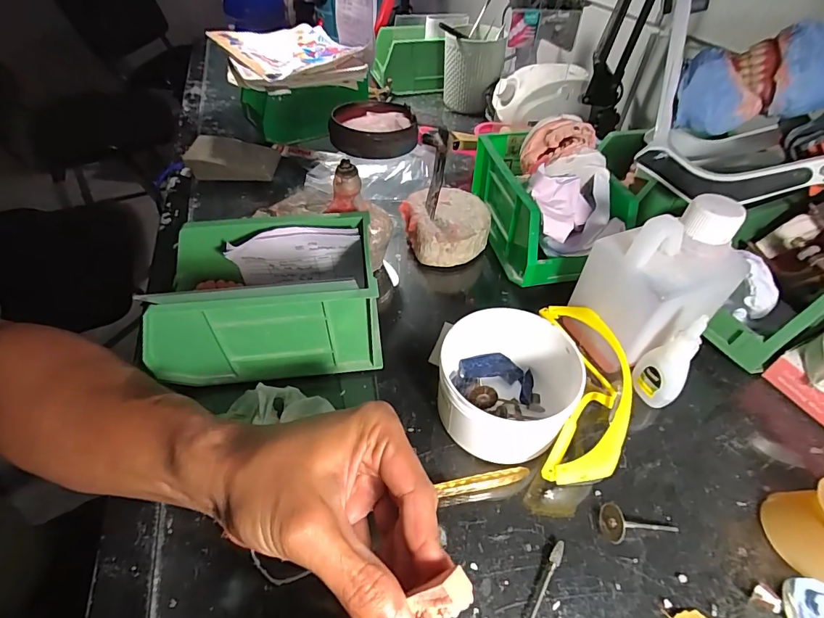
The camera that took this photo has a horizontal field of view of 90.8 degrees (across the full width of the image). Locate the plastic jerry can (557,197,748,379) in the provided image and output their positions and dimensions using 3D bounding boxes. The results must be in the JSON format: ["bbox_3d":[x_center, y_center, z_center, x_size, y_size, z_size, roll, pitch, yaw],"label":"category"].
[{"bbox_3d":[0.180,-0.016,0.308,0.078,0.126,0.076,-23,52,-20],"label":"plastic jerry can"}]

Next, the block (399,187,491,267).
[{"bbox_3d":[0.036,-0.090,0.433,0.084,0.036,0.089,-9,48,-9],"label":"block"}]

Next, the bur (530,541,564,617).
[{"bbox_3d":[0.075,0.157,0.231,0.006,0.005,0.051,27,53,22],"label":"bur"}]

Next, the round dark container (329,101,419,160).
[{"bbox_3d":[-0.034,-0.154,0.346,0.070,0.020,0.070,0,47,0],"label":"round dark container"}]

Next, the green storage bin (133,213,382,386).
[{"bbox_3d":[-0.112,-0.008,0.324,0.155,0.092,0.096,-6,48,-6],"label":"green storage bin"}]

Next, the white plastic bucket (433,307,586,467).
[{"bbox_3d":[0.067,0.054,0.288,0.091,0.062,0.091,0,47,0],"label":"white plastic bucket"}]

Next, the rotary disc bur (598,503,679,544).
[{"bbox_3d":[0.140,0.134,0.251,0.047,0.018,0.021,8,47,-10],"label":"rotary disc bur"}]

